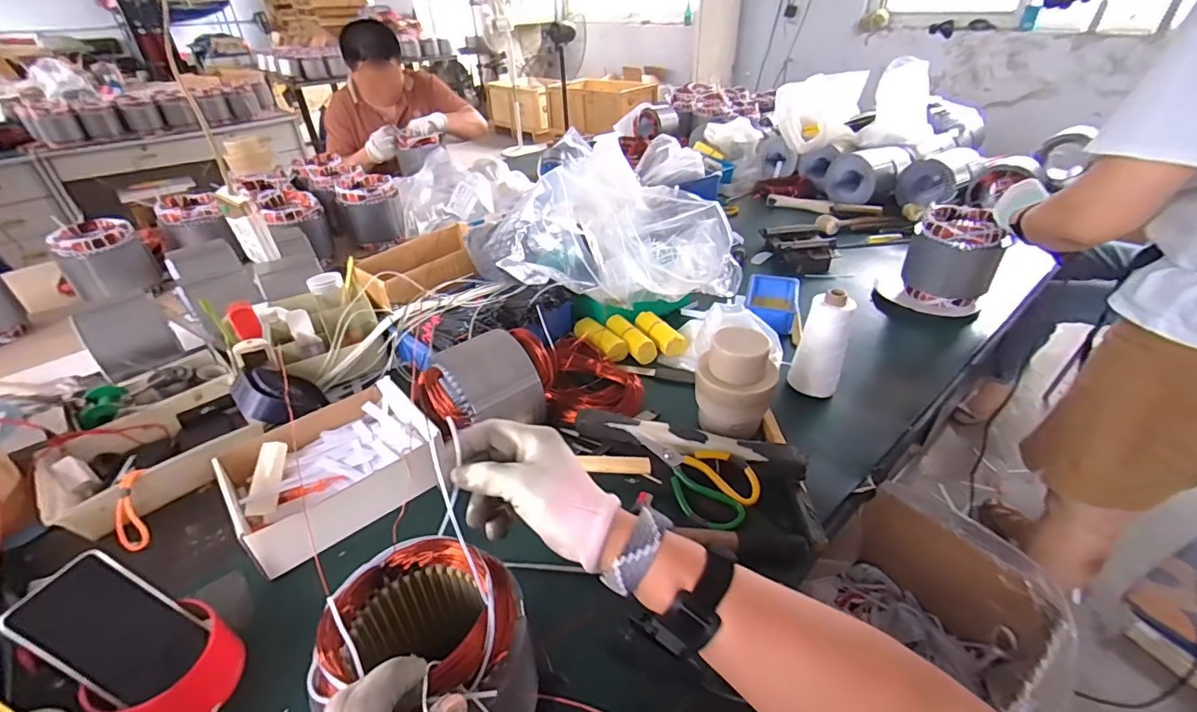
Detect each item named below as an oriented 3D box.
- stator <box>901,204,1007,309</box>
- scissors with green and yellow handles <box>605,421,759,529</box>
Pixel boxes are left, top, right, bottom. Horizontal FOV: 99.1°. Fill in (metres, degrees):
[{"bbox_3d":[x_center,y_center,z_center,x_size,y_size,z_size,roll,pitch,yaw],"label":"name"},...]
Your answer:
[{"bbox_3d":[0.707,-0.195,1.025,0.154,0.160,0.151,21,41,28],"label":"stator"},{"bbox_3d":[0.115,0.137,0.676,0.098,0.026,0.203,-23,41,-27],"label":"scissors with green and yellow handles"}]

